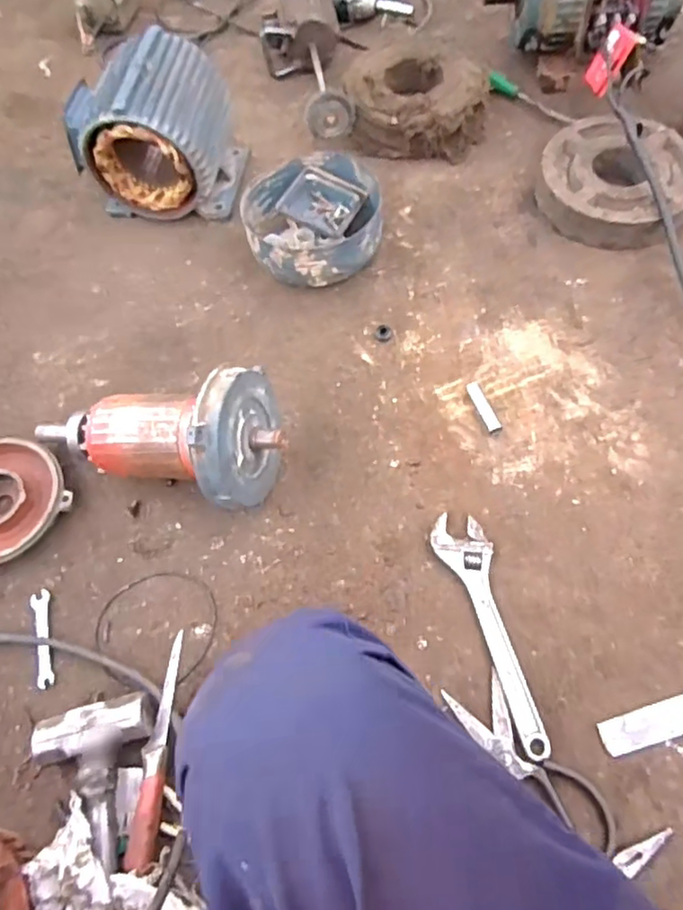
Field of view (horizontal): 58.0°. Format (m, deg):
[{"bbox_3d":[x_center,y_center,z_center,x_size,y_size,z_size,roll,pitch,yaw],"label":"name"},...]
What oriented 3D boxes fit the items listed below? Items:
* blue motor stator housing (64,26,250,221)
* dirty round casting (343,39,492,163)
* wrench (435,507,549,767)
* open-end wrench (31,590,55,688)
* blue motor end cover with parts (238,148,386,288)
[{"bbox_3d":[-0.311,-0.540,1.027,0.241,0.214,0.206,6,65,7],"label":"blue motor stator housing"},{"bbox_3d":[0.137,-0.652,1.121,0.255,0.077,0.237,5,66,6],"label":"dirty round casting"},{"bbox_3d":[0.189,0.203,0.744,0.065,0.014,0.291,-20,66,-6],"label":"wrench"},{"bbox_3d":[-0.381,0.233,0.786,0.023,0.004,0.120,-15,66,-4],"label":"open-end wrench"},{"bbox_3d":[-0.042,-0.369,0.993,0.214,0.081,0.227,-11,65,-2],"label":"blue motor end cover with parts"}]

